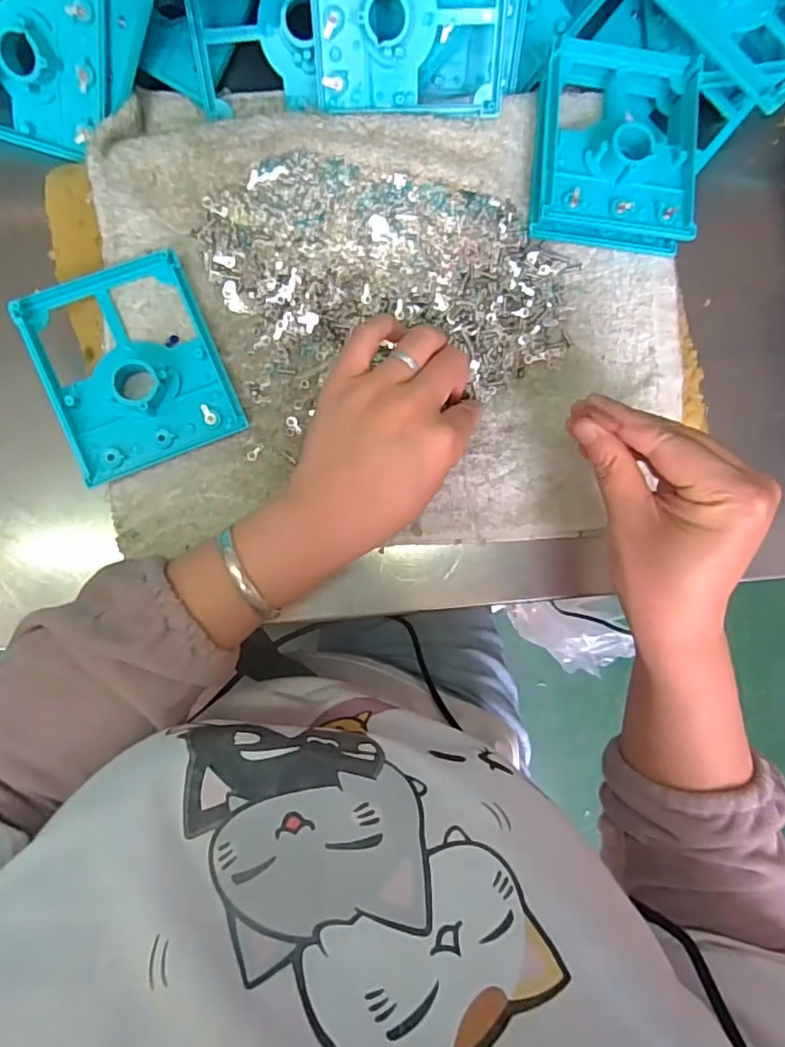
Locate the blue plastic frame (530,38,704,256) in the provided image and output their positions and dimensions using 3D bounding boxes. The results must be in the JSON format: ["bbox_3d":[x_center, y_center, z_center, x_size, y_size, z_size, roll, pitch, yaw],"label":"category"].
[{"bbox_3d":[0.140,-0.240,0.364,0.103,0.034,0.126,5,86,-5],"label":"blue plastic frame"}]

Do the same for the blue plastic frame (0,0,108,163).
[{"bbox_3d":[-0.229,-0.283,0.349,0.112,0.022,0.098,15,121,-3],"label":"blue plastic frame"}]

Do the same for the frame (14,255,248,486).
[{"bbox_3d":[-0.151,-0.093,0.337,0.096,0.020,0.115,-23,89,-6],"label":"frame"}]

